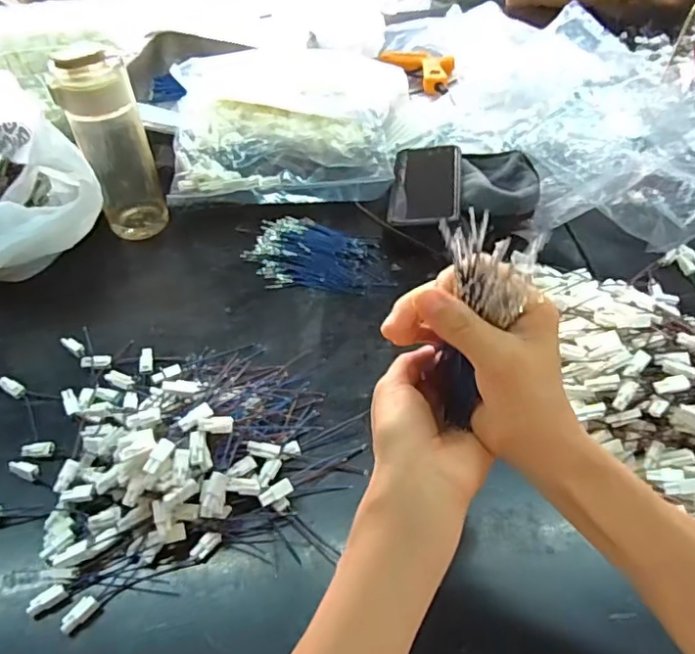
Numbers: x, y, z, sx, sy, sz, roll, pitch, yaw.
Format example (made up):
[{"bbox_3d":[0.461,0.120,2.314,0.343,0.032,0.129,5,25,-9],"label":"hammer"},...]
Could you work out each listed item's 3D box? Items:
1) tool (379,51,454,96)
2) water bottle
[{"bbox_3d":[0.113,-0.389,0.868,0.071,0.026,0.151,-22,51,-18],"label":"tool"},{"bbox_3d":[-0.247,-0.188,0.614,0.071,0.200,0.056,-22,52,-17],"label":"water bottle"}]

